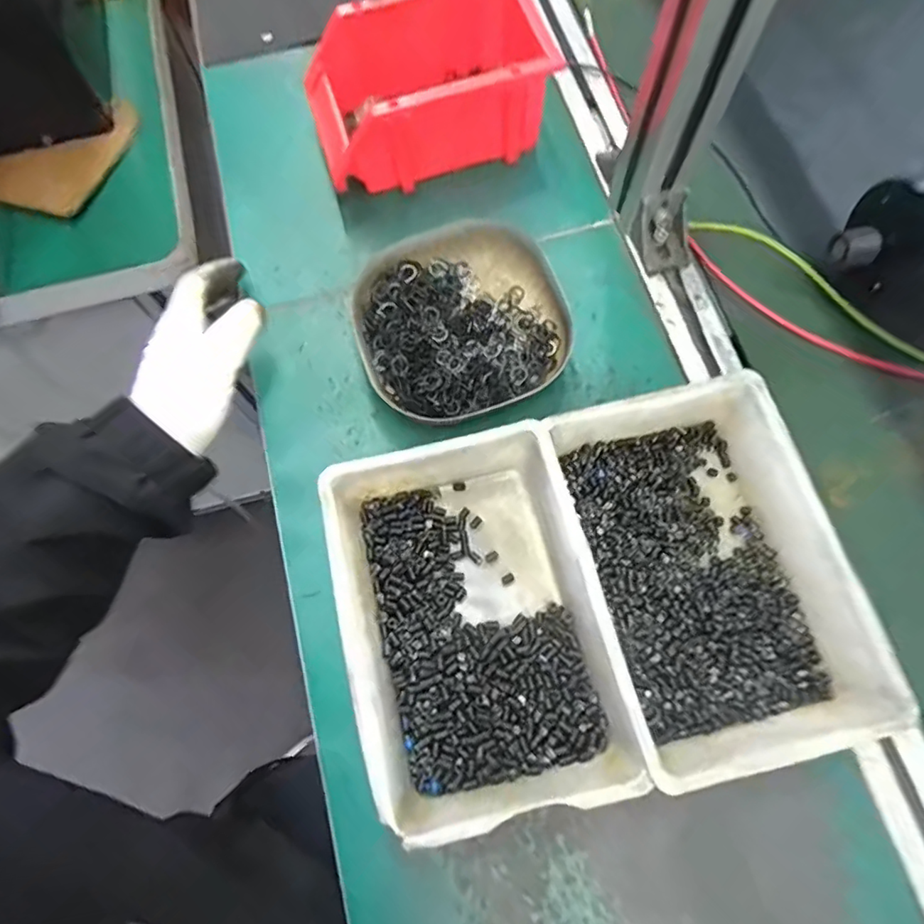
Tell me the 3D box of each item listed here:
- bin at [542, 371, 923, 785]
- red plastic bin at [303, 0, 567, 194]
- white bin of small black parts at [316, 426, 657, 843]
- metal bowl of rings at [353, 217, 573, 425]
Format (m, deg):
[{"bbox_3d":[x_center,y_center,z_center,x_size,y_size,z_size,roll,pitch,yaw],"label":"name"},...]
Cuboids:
[{"bbox_3d":[0.142,0.060,0.329,0.138,0.049,0.205,-13,71,-3],"label":"bin"},{"bbox_3d":[-0.025,-0.288,0.435,0.180,0.083,0.110,-17,71,-5],"label":"red plastic bin"},{"bbox_3d":[0.009,0.090,0.328,0.147,0.056,0.201,-13,71,-3],"label":"white bin of small black parts"},{"bbox_3d":[-0.002,-0.103,0.406,0.141,0.031,0.144,0,70,1],"label":"metal bowl of rings"}]

